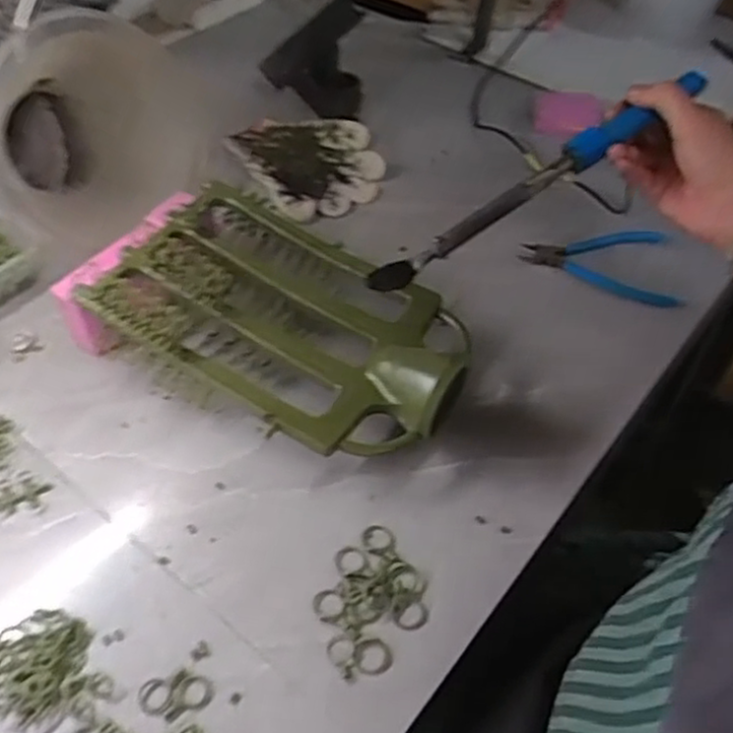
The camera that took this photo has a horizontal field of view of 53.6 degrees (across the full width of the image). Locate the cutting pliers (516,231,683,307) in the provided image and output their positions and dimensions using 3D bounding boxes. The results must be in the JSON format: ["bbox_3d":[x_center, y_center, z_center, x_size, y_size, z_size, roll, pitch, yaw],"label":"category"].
[{"bbox_3d":[0.228,-0.102,0.717,0.144,0.014,0.091,4,48,3],"label":"cutting pliers"}]

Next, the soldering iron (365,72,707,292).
[{"bbox_3d":[0.125,-0.135,0.530,0.285,0.024,0.018,-33,54,-3],"label":"soldering iron"}]

